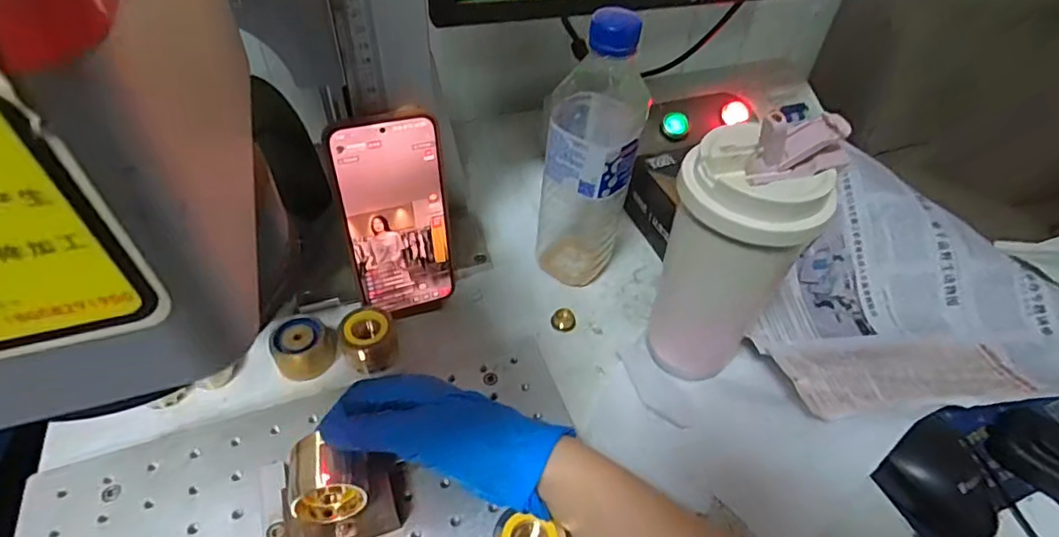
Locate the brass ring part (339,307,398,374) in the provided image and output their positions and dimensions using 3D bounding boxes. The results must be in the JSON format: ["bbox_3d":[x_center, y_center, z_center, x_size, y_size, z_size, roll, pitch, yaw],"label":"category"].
[{"bbox_3d":[-0.121,0.052,0.412,0.039,0.033,0.040,2,47,-2],"label":"brass ring part"}]

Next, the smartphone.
[{"bbox_3d":[-0.097,-0.034,0.407,0.077,0.160,0.006,-17,39,-18],"label":"smartphone"}]

